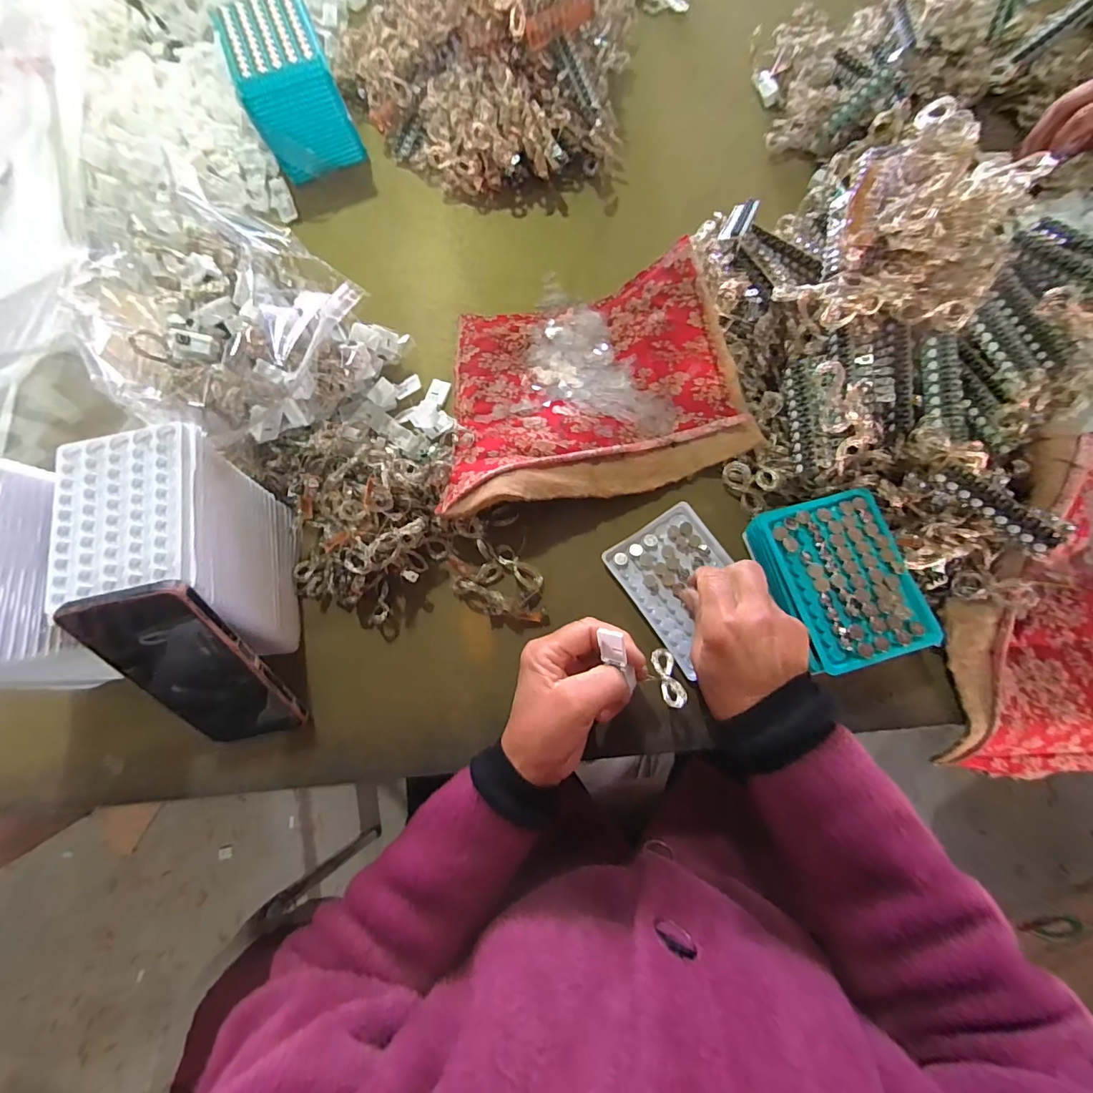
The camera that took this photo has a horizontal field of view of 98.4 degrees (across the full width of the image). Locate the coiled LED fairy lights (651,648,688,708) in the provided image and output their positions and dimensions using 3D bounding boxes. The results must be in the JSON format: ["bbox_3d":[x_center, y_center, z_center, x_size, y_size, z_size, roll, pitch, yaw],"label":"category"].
[{"bbox_3d":[0.094,0.101,0.364,0.017,0.007,0.048,-11,48,-2],"label":"coiled LED fairy lights"}]

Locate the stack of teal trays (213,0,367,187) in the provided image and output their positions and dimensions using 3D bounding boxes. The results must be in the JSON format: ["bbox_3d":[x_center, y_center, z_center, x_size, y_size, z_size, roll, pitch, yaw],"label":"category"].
[{"bbox_3d":[-0.273,-0.489,0.510,0.099,0.105,0.123,-27,76,-6],"label":"stack of teal trays"}]

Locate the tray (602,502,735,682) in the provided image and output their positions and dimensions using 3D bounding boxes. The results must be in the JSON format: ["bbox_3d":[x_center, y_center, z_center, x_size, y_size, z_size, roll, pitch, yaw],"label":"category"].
[{"bbox_3d":[0.120,0.032,0.413,0.094,0.015,0.121,-33,79,-7],"label":"tray"}]

